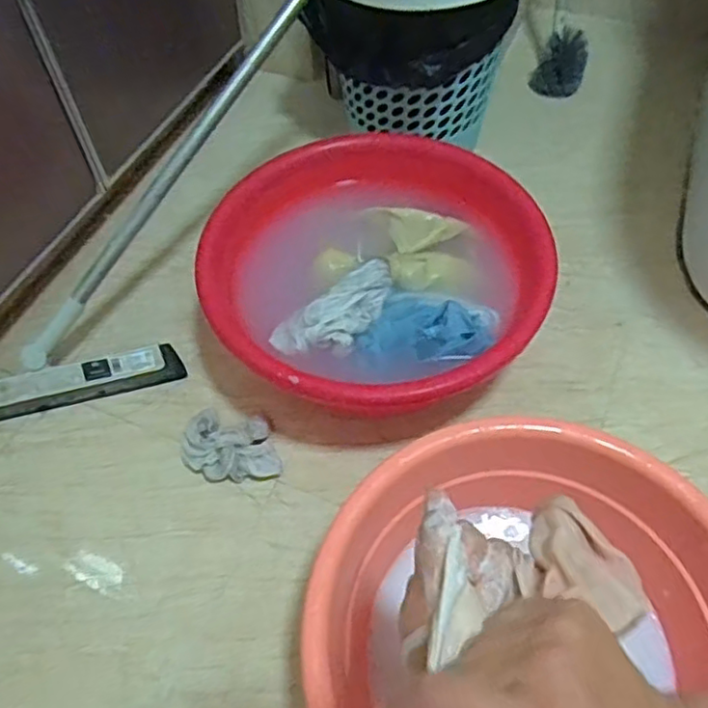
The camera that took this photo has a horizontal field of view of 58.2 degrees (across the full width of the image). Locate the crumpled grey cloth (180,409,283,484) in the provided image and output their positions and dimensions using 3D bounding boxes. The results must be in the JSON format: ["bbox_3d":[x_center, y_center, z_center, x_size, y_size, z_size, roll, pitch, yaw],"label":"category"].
[{"bbox_3d":[-0.129,0.096,0.670,0.110,0.032,0.071,14,59,11],"label":"crumpled grey cloth"}]

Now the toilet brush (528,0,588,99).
[{"bbox_3d":[0.319,-0.640,0.930,0.066,0.490,0.105,2,16,3],"label":"toilet brush"}]

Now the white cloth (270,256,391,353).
[{"bbox_3d":[-0.016,-0.048,0.676,0.151,0.024,0.071,-37,63,-22],"label":"white cloth"}]

